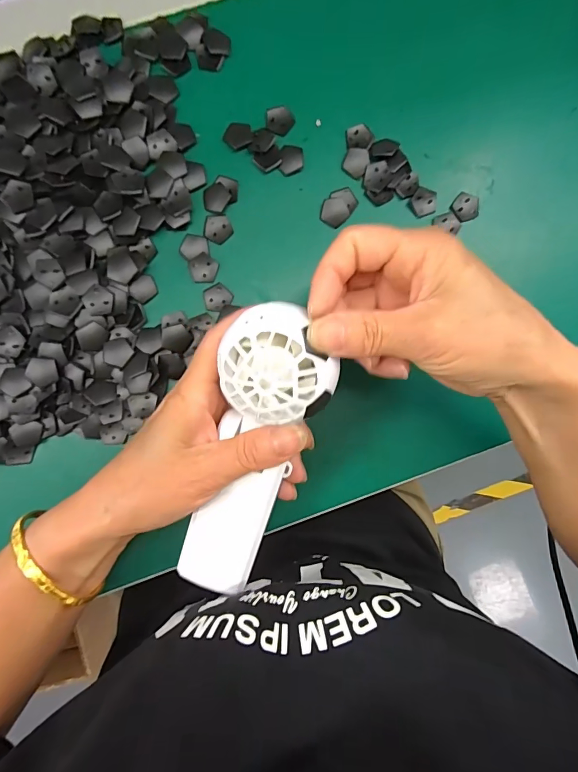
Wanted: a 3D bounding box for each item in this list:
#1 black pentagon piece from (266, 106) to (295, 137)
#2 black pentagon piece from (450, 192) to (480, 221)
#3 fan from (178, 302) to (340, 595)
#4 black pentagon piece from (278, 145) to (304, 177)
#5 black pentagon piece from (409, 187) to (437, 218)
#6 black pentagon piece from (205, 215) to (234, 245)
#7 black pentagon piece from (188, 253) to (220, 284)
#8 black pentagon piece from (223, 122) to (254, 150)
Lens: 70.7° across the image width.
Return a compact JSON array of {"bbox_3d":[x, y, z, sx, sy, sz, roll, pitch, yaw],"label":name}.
[{"bbox_3d":[-0.006,-0.179,0.272,0.018,0.004,0.018,33,88,-2],"label":"black pentagon piece"},{"bbox_3d":[0.122,-0.122,0.280,0.018,0.004,0.019,34,88,-2],"label":"black pentagon piece"},{"bbox_3d":[-0.018,0.041,0.222,0.056,0.030,0.165,13,114,-3],"label":"fan"},{"bbox_3d":[0.002,-0.152,0.273,0.016,0.004,0.019,3,89,-2],"label":"black pentagon piece"},{"bbox_3d":[0.092,-0.126,0.278,0.018,0.004,0.018,-33,91,-3],"label":"black pentagon piece"},{"bbox_3d":[-0.047,-0.105,0.271,0.018,0.004,0.018,5,89,-2],"label":"black pentagon piece"},{"bbox_3d":[-0.056,-0.078,0.270,0.019,0.004,0.019,-16,90,-3],"label":"black pentagon piece"},{"bbox_3d":[-0.034,-0.167,0.271,0.019,0.004,0.017,-25,90,-3],"label":"black pentagon piece"}]

